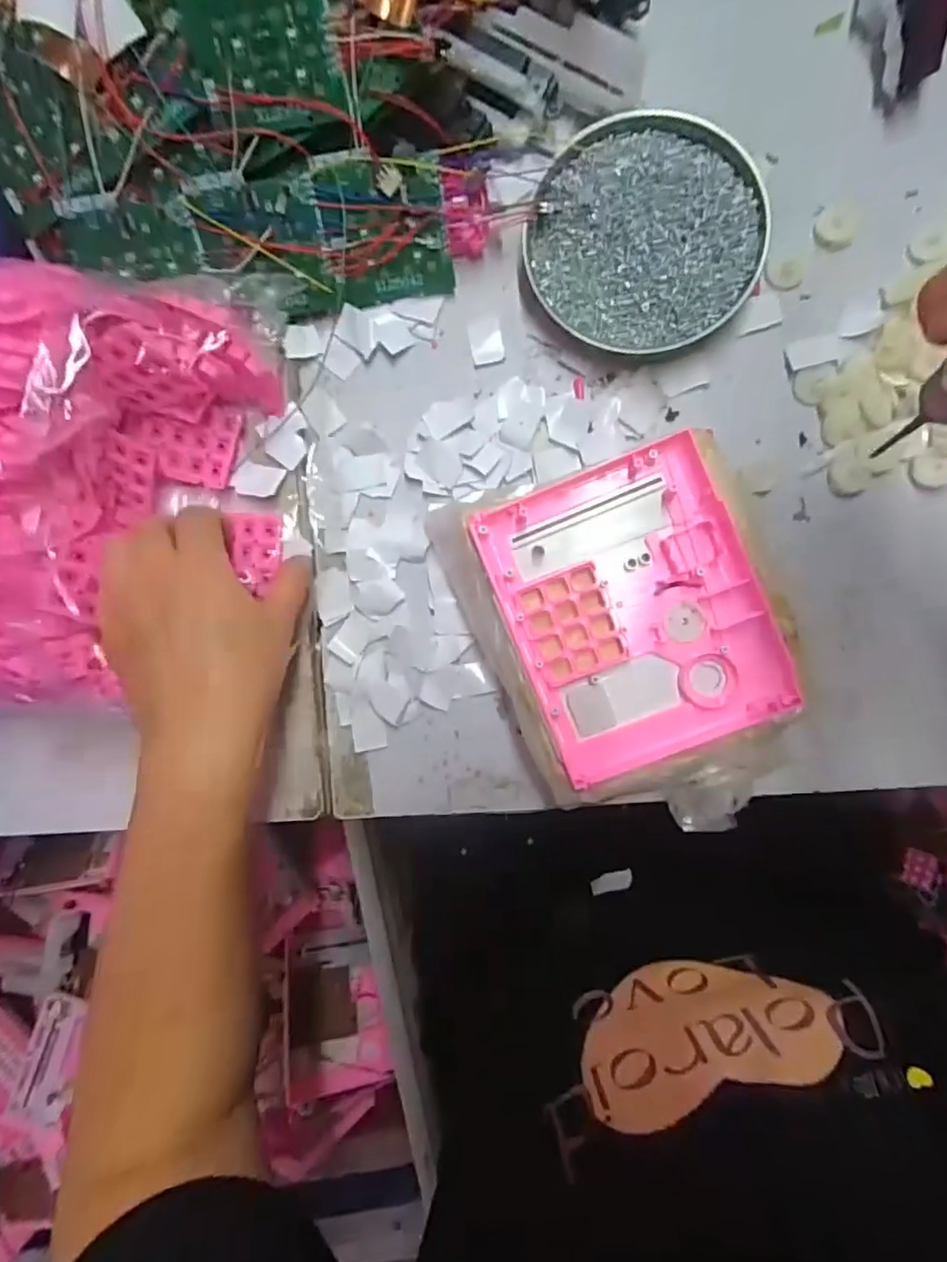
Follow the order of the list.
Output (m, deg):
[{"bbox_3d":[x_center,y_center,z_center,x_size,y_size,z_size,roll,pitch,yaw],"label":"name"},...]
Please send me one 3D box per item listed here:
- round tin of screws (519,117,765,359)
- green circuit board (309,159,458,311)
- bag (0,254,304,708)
[{"bbox_3d":[0.101,-0.231,0.350,0.131,0.020,0.126,0,91,6],"label":"round tin of screws"},{"bbox_3d":[-0.052,-0.234,0.354,0.072,0.005,0.071,-8,128,2],"label":"green circuit board"},{"bbox_3d":[-0.213,-0.078,0.335,0.187,0.089,0.229,-1,93,3],"label":"bag"}]

